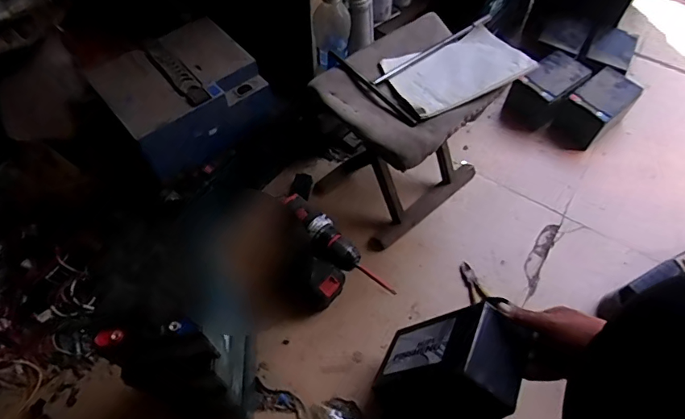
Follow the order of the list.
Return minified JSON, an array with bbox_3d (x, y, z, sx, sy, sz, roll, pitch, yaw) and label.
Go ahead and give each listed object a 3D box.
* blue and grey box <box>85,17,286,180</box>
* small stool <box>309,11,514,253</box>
[{"bbox_3d":[-0.260,-0.184,0.763,0.224,0.114,0.171,-38,67,-21],"label":"blue and grey box"},{"bbox_3d":[0.117,-0.132,0.857,0.279,0.290,0.216,-36,65,-21],"label":"small stool"}]

